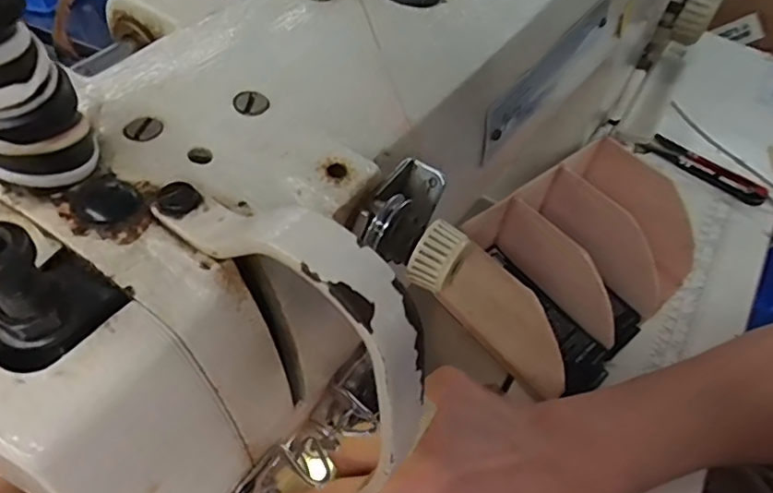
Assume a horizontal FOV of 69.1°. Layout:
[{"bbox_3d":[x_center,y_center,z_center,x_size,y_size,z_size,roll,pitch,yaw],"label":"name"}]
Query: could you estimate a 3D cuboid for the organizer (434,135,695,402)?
[{"bbox_3d":[0.122,0.010,0.359,0.163,0.076,0.108,-36,64,-29],"label":"organizer"}]

